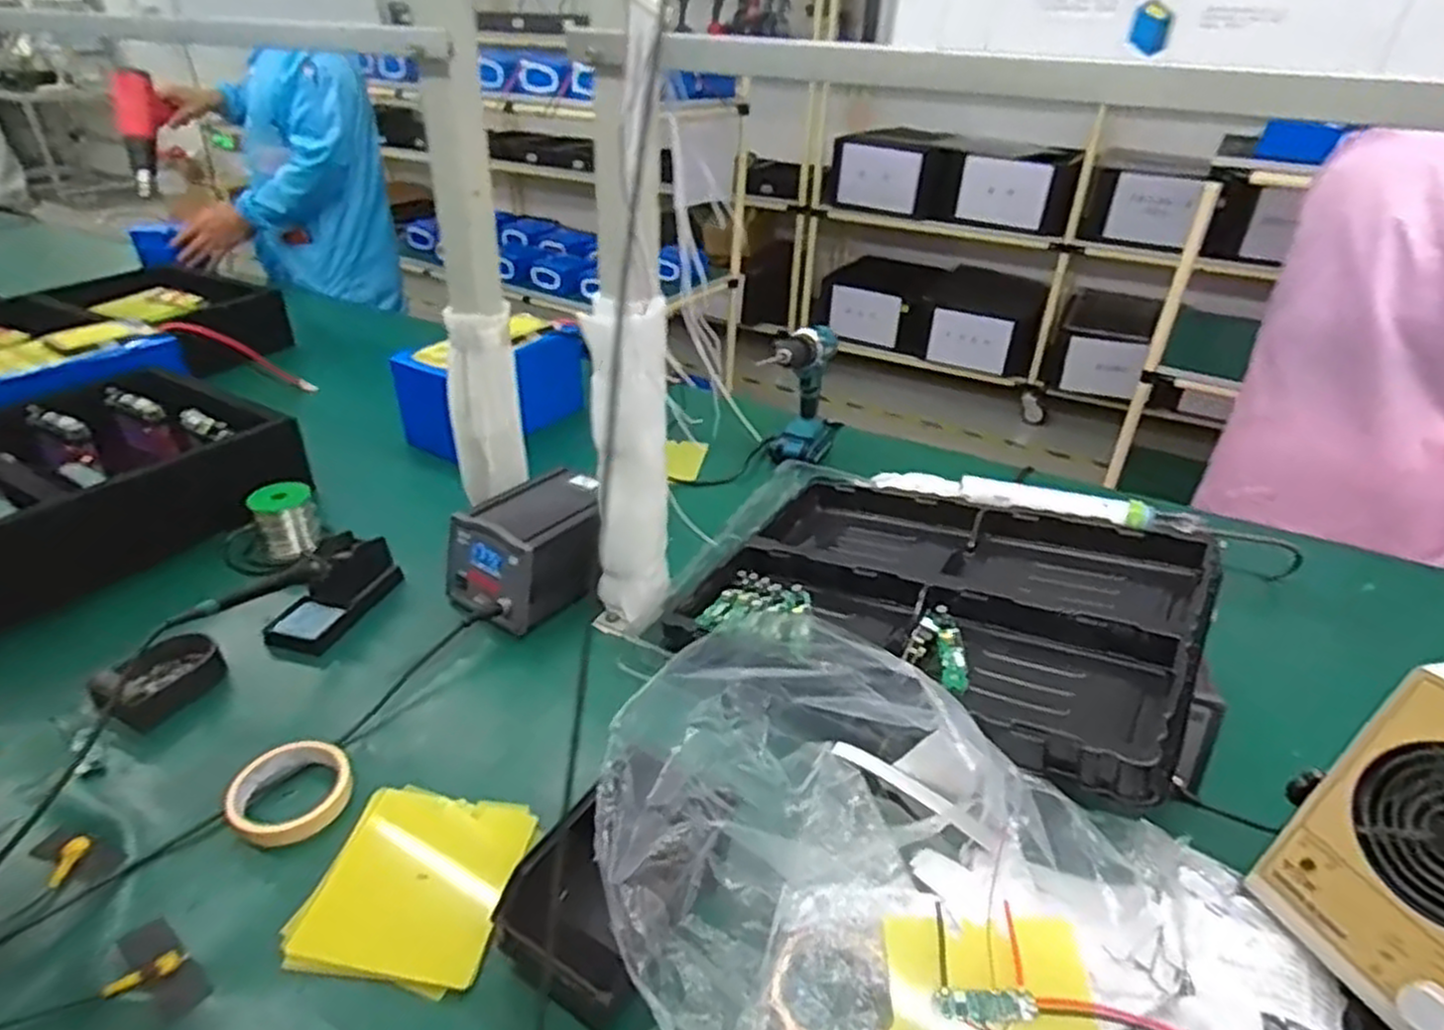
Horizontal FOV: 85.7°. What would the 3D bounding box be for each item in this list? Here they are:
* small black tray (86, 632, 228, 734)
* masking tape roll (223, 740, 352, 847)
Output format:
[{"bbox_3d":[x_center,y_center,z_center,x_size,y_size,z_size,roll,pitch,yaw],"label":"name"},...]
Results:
[{"bbox_3d":[-0.551,0.167,0.777,0.056,0.042,0.108,19,36,24],"label":"small black tray"},{"bbox_3d":[-0.364,0.234,0.657,0.091,0.030,0.091,2,32,-1],"label":"masking tape roll"}]

